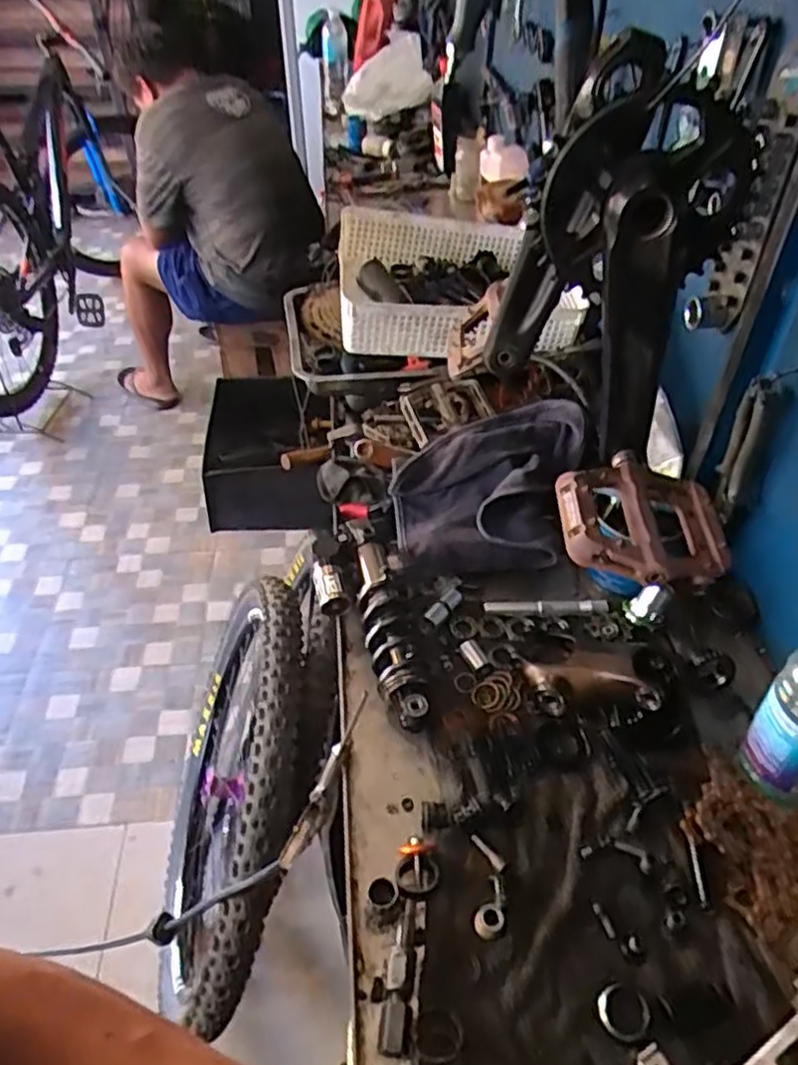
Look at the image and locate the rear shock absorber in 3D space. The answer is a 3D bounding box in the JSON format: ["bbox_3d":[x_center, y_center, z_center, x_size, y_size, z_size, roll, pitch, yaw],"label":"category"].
[{"bbox_3d":[-0.013,0.083,0.715,0.049,0.038,0.226,-8,43,-8],"label":"rear shock absorber"}]

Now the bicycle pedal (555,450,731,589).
[{"bbox_3d":[0.163,-0.011,0.492,0.109,0.027,0.107,-2,43,-2],"label":"bicycle pedal"}]

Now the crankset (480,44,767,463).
[{"bbox_3d":[0.134,-0.169,0.463,0.112,0.232,0.086,33,52,30],"label":"crankset"}]

